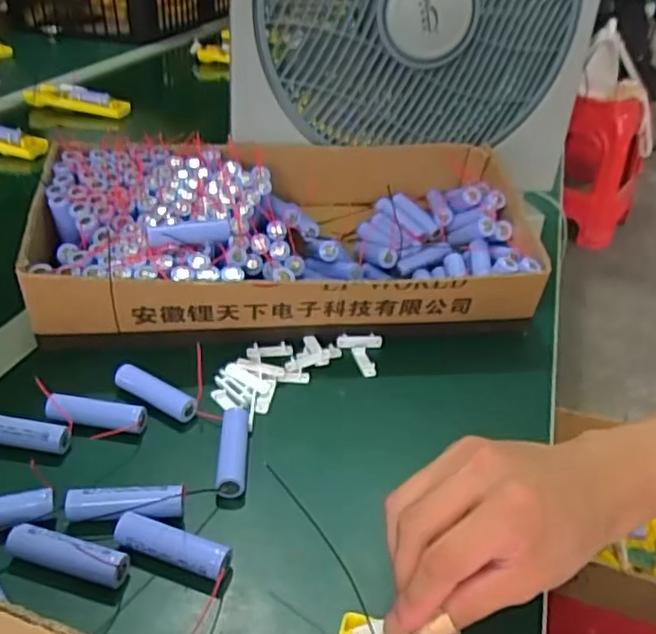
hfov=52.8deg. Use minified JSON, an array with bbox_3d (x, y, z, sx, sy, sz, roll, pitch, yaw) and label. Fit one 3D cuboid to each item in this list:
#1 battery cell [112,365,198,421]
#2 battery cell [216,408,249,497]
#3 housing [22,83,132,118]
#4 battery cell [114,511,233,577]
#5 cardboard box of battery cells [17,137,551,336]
[{"bbox_3d":[-0.123,0.054,0.470,0.064,0.019,0.013,20,36,23],"label":"battery cell"},{"bbox_3d":[-0.062,0.087,0.432,0.018,0.016,0.072,1,33,-4],"label":"battery cell"},{"bbox_3d":[-0.390,-0.341,1.034,0.159,0.037,0.030,6,33,3],"label":"housing"},{"bbox_3d":[-0.087,0.128,0.366,0.066,0.017,0.016,14,34,15],"label":"battery cell"},{"bbox_3d":[-0.034,-0.073,0.602,0.423,0.100,0.218,-2,34,-9],"label":"cardboard box of battery cells"}]

